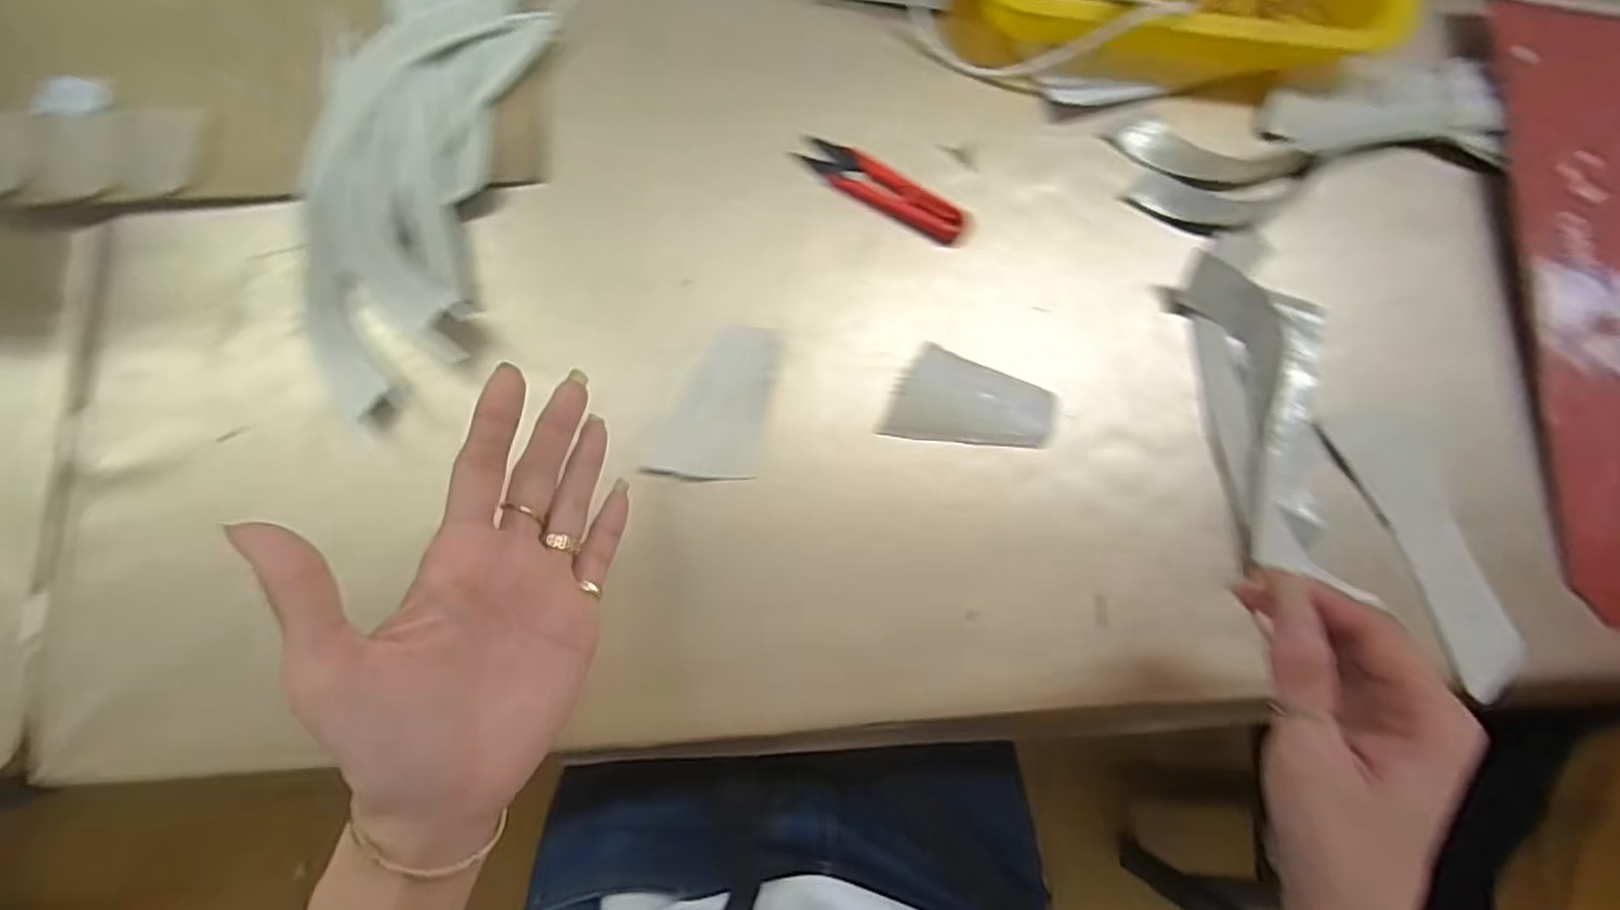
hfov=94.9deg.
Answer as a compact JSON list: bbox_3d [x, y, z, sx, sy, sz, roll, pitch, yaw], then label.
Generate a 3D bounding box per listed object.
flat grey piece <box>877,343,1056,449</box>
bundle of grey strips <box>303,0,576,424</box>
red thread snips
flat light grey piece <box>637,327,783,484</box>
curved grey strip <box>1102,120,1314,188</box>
[{"bbox_3d":[0.087,-0.031,0.401,0.088,0.004,0.050,6,81,-4],"label":"flat grey piece"},{"bbox_3d":[-0.205,-0.168,0.387,0.100,0.028,0.286,11,81,-3],"label":"bundle of grey strips"},{"bbox_3d":[0.040,-0.150,0.417,0.100,0.006,0.025,33,80,1],"label":"red thread snips"},{"bbox_3d":[-0.049,-0.028,0.391,0.059,0.004,0.086,12,81,-3],"label":"flat light grey piece"},{"bbox_3d":[0.231,-0.174,0.433,0.111,0.013,0.033,15,81,-2],"label":"curved grey strip"}]

